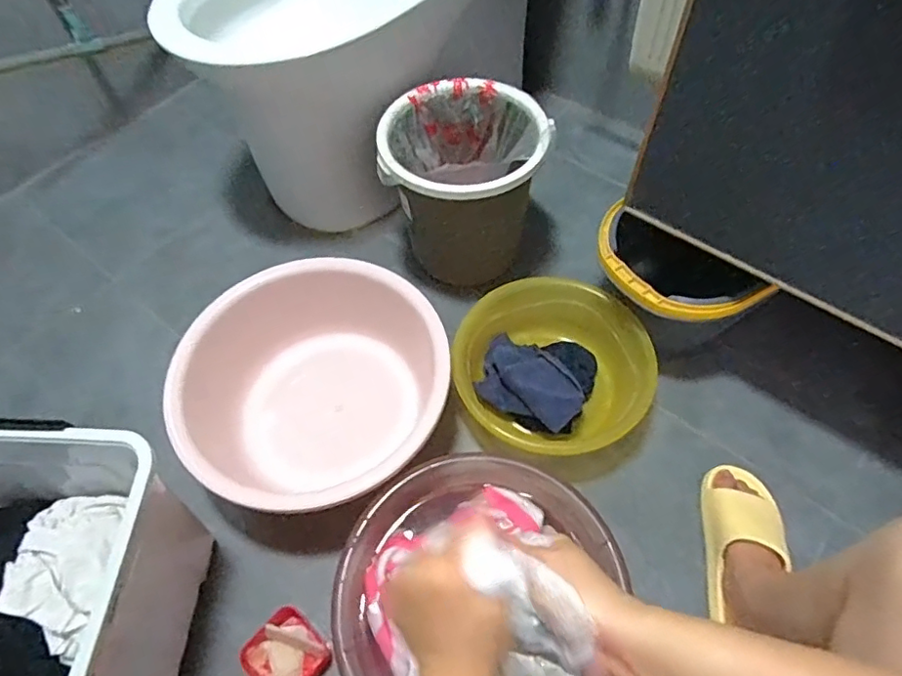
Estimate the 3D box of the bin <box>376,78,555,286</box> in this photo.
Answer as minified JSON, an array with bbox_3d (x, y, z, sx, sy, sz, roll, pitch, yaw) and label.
[{"bbox_3d":[0.020,-0.255,0.969,0.250,0.271,0.227,-4,57,-1],"label":"bin"}]

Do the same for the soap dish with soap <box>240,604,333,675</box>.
[{"bbox_3d":[-0.212,0.409,0.714,0.094,0.048,0.097,-36,64,-20],"label":"soap dish with soap"}]

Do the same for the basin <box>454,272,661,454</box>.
[{"bbox_3d":[0.157,0.053,0.870,0.289,0.111,0.273,-1,57,1],"label":"basin"}]

